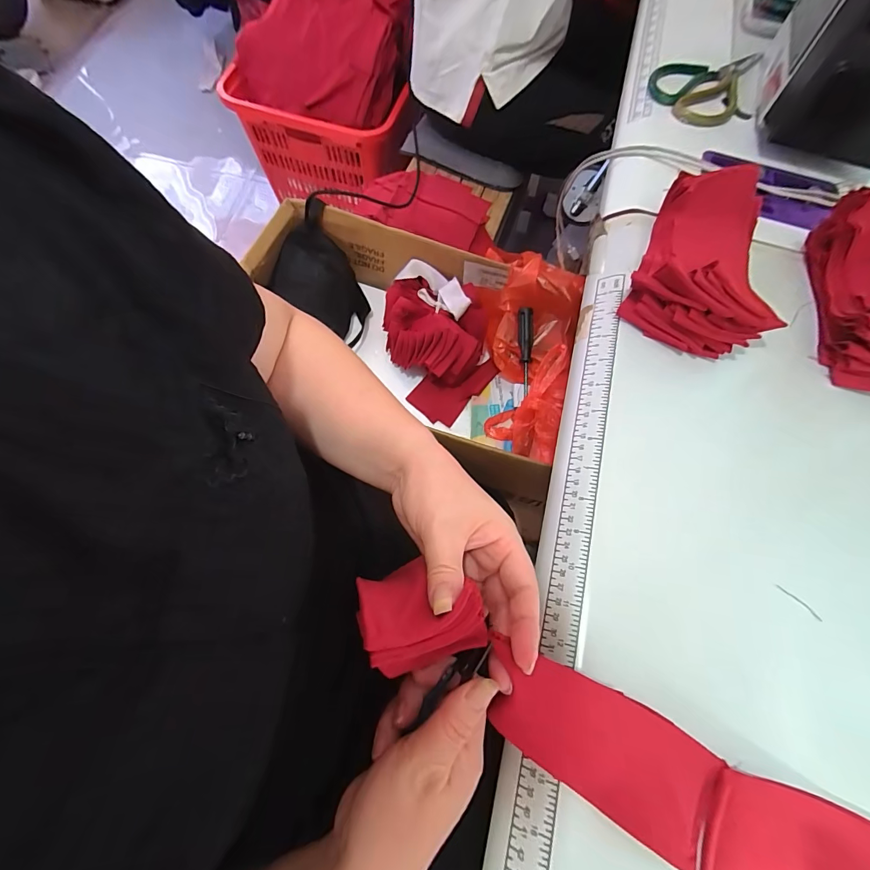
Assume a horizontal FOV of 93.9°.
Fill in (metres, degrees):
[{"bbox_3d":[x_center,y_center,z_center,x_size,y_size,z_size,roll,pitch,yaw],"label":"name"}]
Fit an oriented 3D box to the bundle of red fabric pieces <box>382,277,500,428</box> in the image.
[{"bbox_3d":[0.007,-0.148,0.666,0.157,0.112,0.215,-22,72,-11],"label":"bundle of red fabric pieces"}]

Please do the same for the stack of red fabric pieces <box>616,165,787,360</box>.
[{"bbox_3d":[0.239,-0.153,0.351,0.106,0.056,0.157,26,70,6],"label":"stack of red fabric pieces"}]

